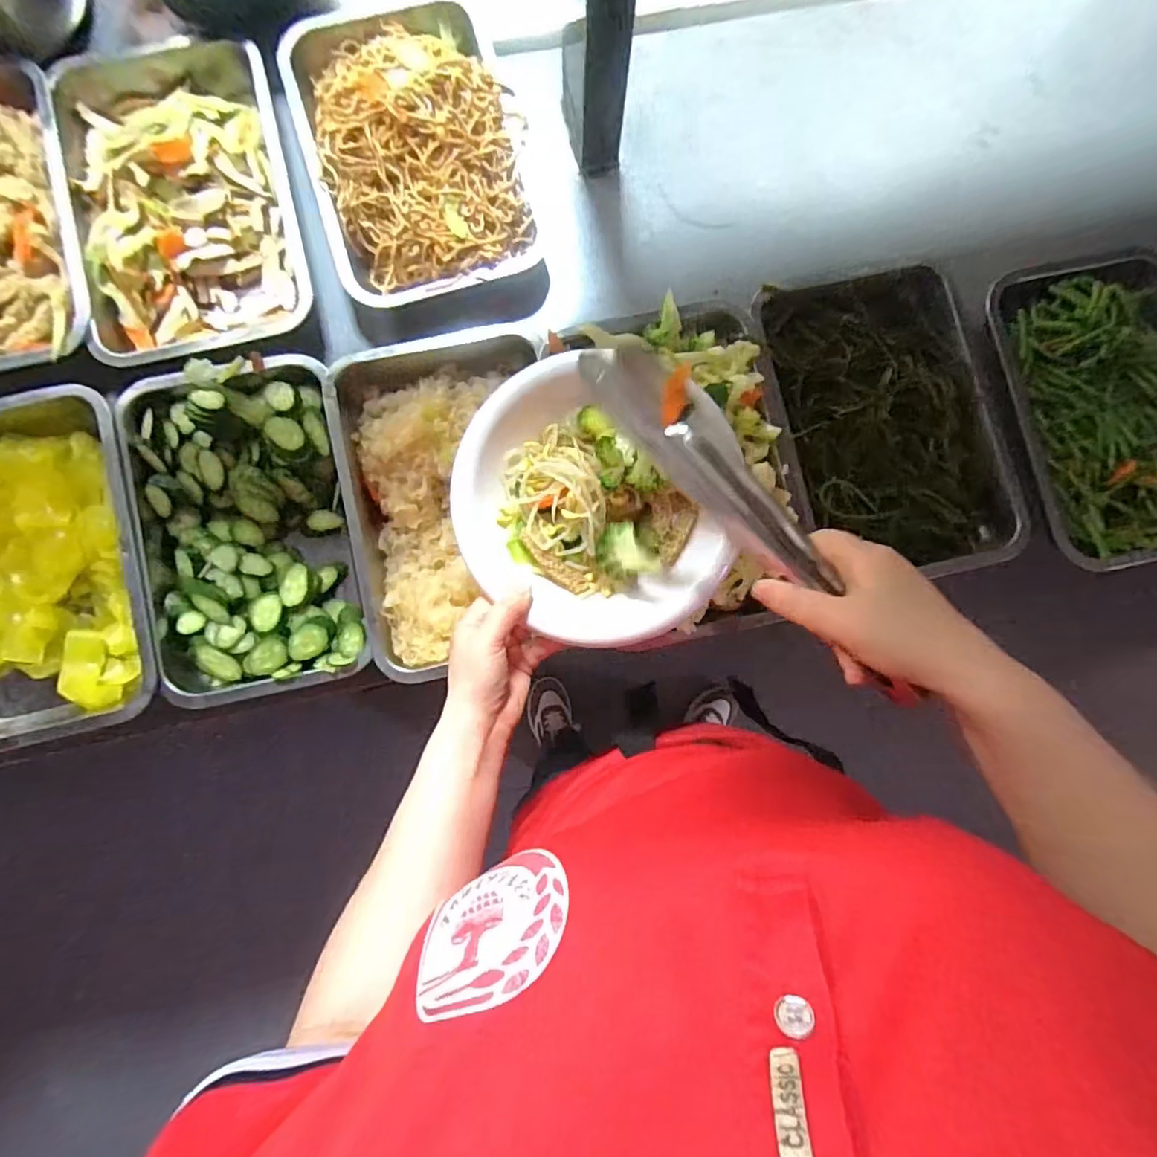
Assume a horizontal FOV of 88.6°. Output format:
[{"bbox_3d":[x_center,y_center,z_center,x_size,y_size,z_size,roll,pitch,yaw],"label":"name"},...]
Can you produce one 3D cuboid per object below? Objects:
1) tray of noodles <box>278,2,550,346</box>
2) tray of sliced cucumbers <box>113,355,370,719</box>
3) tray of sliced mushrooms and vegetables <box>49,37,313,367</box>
[{"bbox_3d":[-0.152,-0.400,0.568,0.199,0.085,0.302,-14,85,-4],"label":"tray of noodles"},{"bbox_3d":[-0.303,-0.047,0.551,0.189,0.048,0.302,-10,85,-4],"label":"tray of sliced cucumbers"},{"bbox_3d":[-0.370,-0.361,0.562,0.197,0.053,0.312,-10,85,-4],"label":"tray of sliced mushrooms and vegetables"}]

